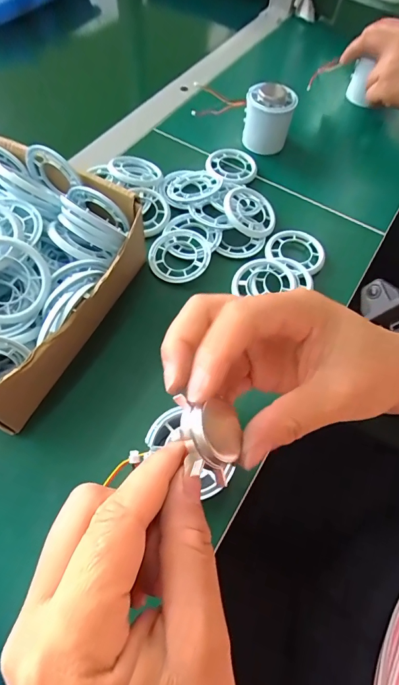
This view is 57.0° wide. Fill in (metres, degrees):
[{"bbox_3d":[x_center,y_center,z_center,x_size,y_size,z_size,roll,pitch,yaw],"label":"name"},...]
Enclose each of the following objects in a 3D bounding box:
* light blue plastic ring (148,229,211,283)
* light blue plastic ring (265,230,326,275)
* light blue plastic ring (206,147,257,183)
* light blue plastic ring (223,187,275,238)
[{"bbox_3d":[-0.018,-0.083,0.344,0.057,0.007,0.055,1,61,-2],"label":"light blue plastic ring"},{"bbox_3d":[0.094,-0.090,0.358,0.056,0.011,0.044,20,62,8],"label":"light blue plastic ring"},{"bbox_3d":[0.037,-0.199,0.414,0.055,0.013,0.052,1,61,-2],"label":"light blue plastic ring"},{"bbox_3d":[0.050,-0.129,0.367,0.055,0.009,0.051,7,66,-17],"label":"light blue plastic ring"}]

